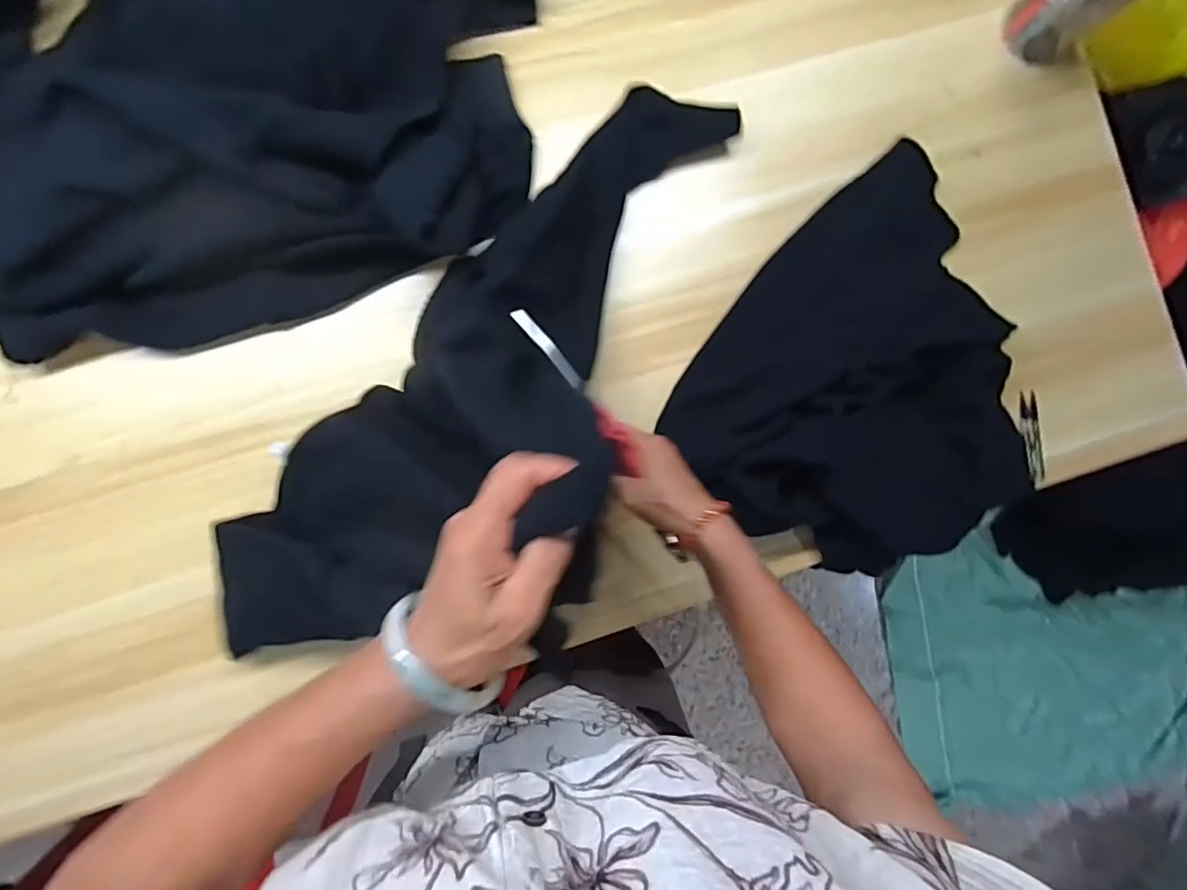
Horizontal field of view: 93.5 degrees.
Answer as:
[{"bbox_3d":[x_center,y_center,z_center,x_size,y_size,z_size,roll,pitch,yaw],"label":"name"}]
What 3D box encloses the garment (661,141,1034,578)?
[{"bbox_3d":[0.322,-0.060,0.592,0.377,0.063,0.445,39,87,-2],"label":"garment"}]

